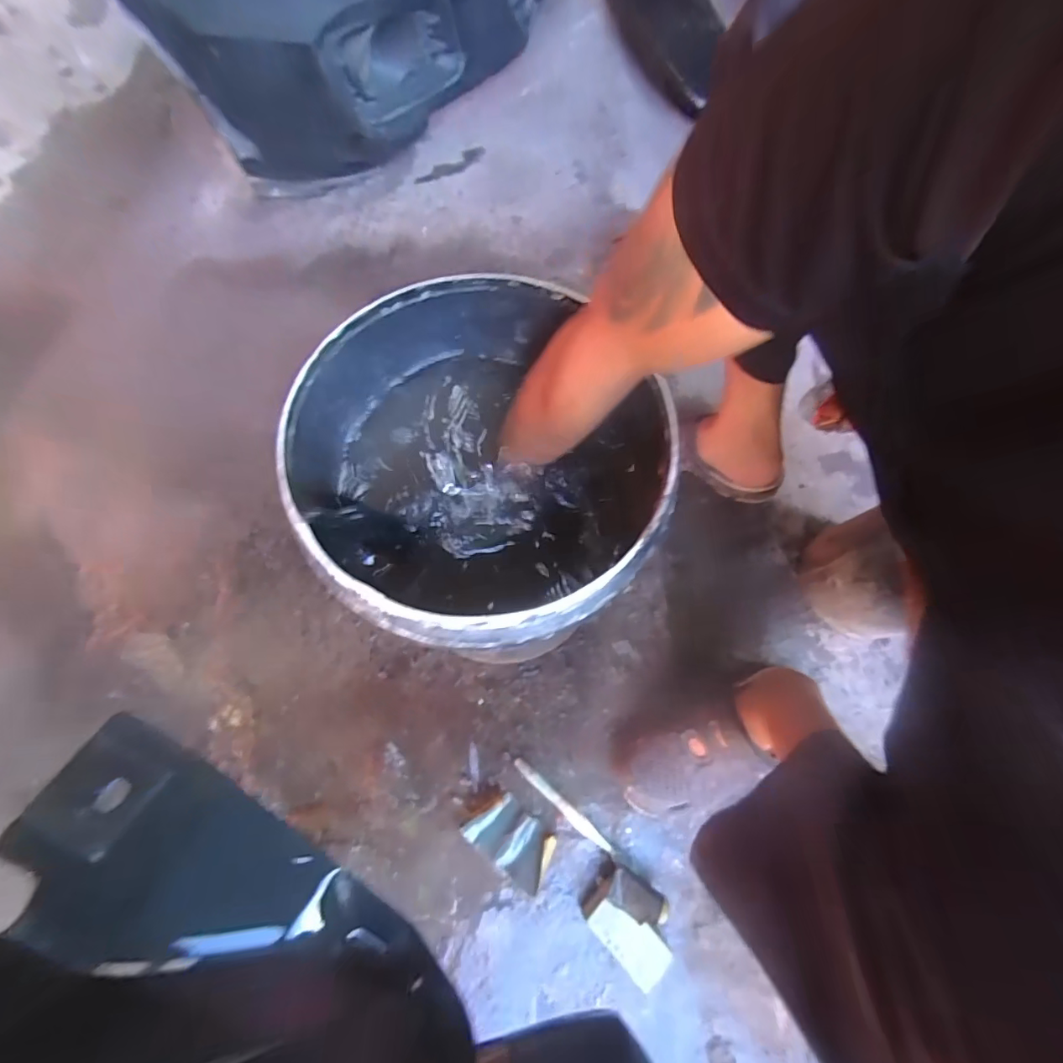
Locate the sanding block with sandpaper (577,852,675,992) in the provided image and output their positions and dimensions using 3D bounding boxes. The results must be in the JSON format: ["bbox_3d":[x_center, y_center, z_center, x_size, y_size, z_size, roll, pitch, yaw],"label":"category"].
[{"bbox_3d":[0.113,0.436,0.568,0.106,0.040,0.077,43,76,13],"label":"sanding block with sandpaper"}]

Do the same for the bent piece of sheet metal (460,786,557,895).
[{"bbox_3d":[-0.024,0.363,0.598,0.109,0.015,0.063,35,74,11],"label":"bent piece of sheet metal"}]

